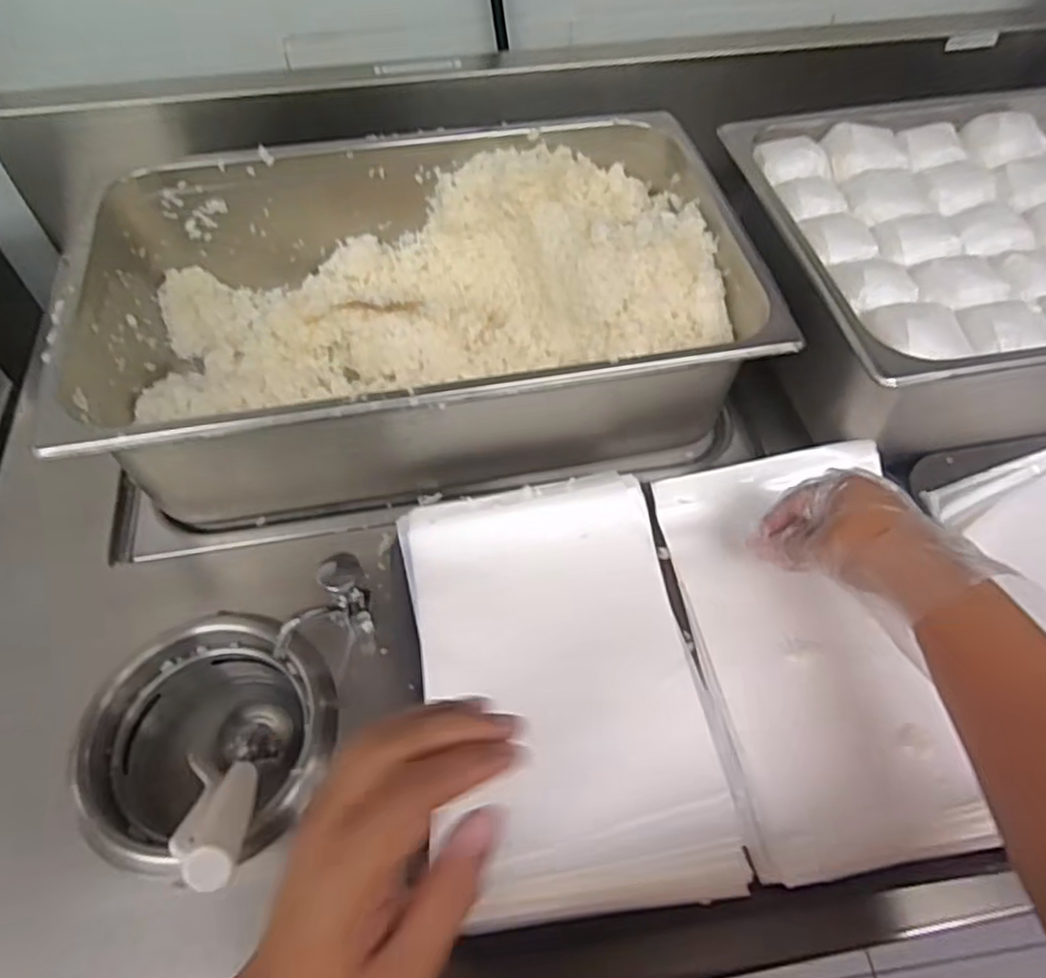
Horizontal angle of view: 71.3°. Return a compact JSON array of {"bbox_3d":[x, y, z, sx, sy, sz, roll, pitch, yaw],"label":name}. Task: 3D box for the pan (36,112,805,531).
[{"bbox_3d":[-0.082,-0.149,0.638,0.514,0.153,0.320,-7,55,-5],"label":"pan"}]

